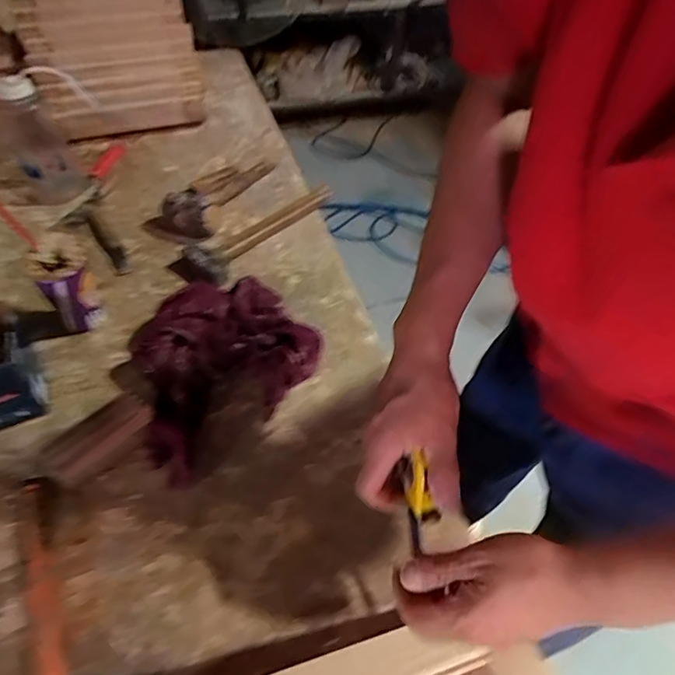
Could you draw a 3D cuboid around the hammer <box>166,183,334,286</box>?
[{"bbox_3d":[-0.167,-0.228,1.013,0.132,0.037,0.393,26,52,23],"label":"hammer"}]

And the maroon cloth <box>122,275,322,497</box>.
[{"bbox_3d":[-0.193,0.027,0.740,0.264,0.062,0.303,33,55,27],"label":"maroon cloth"}]

